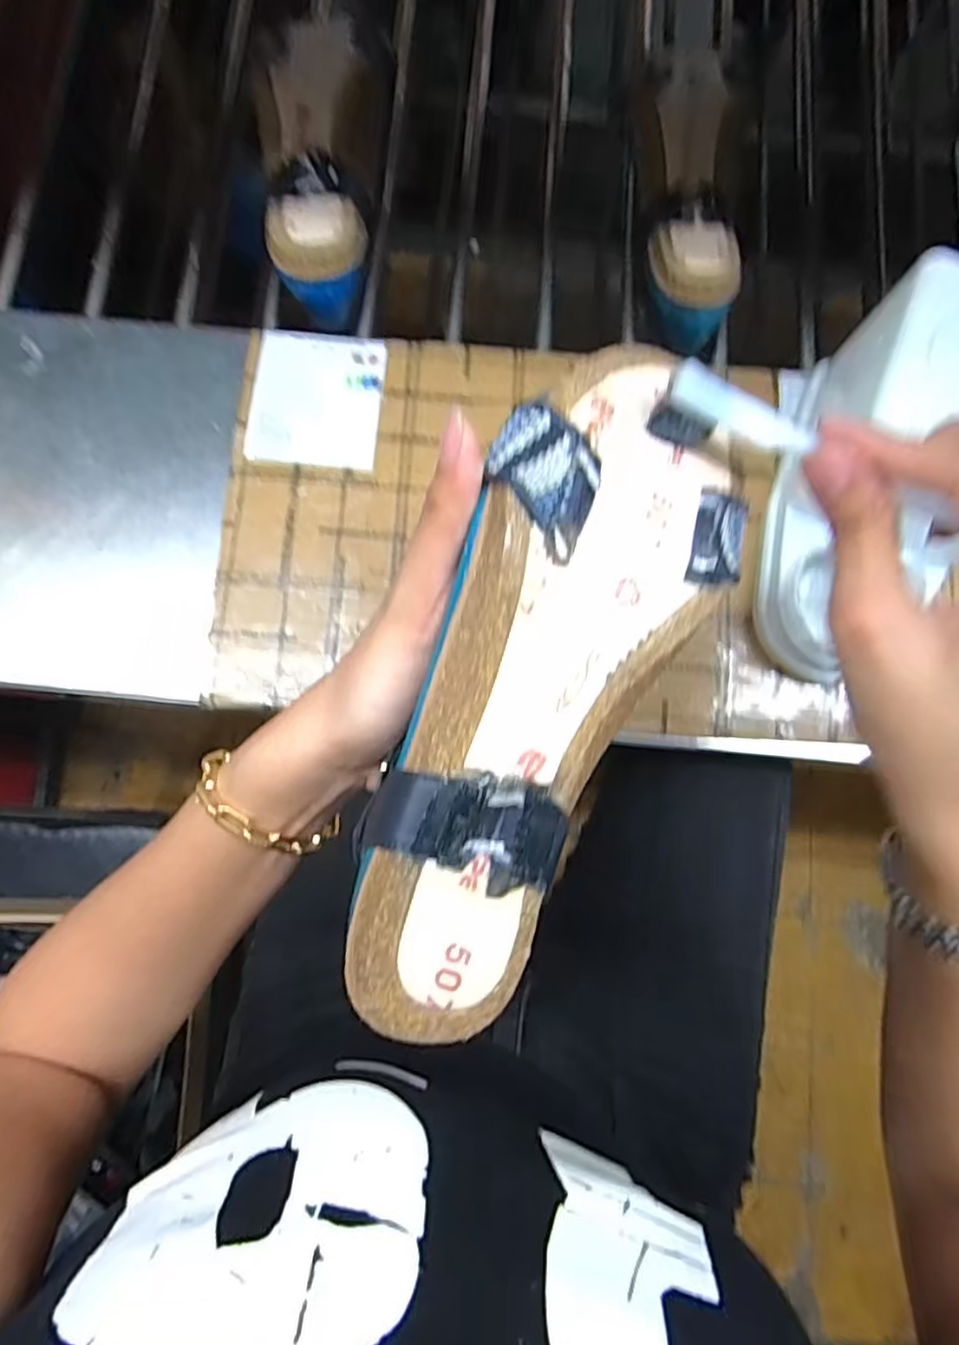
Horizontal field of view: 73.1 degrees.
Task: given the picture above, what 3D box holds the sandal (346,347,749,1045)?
[{"bbox_3d":[0.022,0.002,0.200,0.078,0.037,0.220,23,87,3],"label":"sandal"}]

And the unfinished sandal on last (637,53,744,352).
[{"bbox_3d":[0.142,-0.327,0.453,0.064,0.055,0.199,2,79,-1],"label":"unfinished sandal on last"}]

